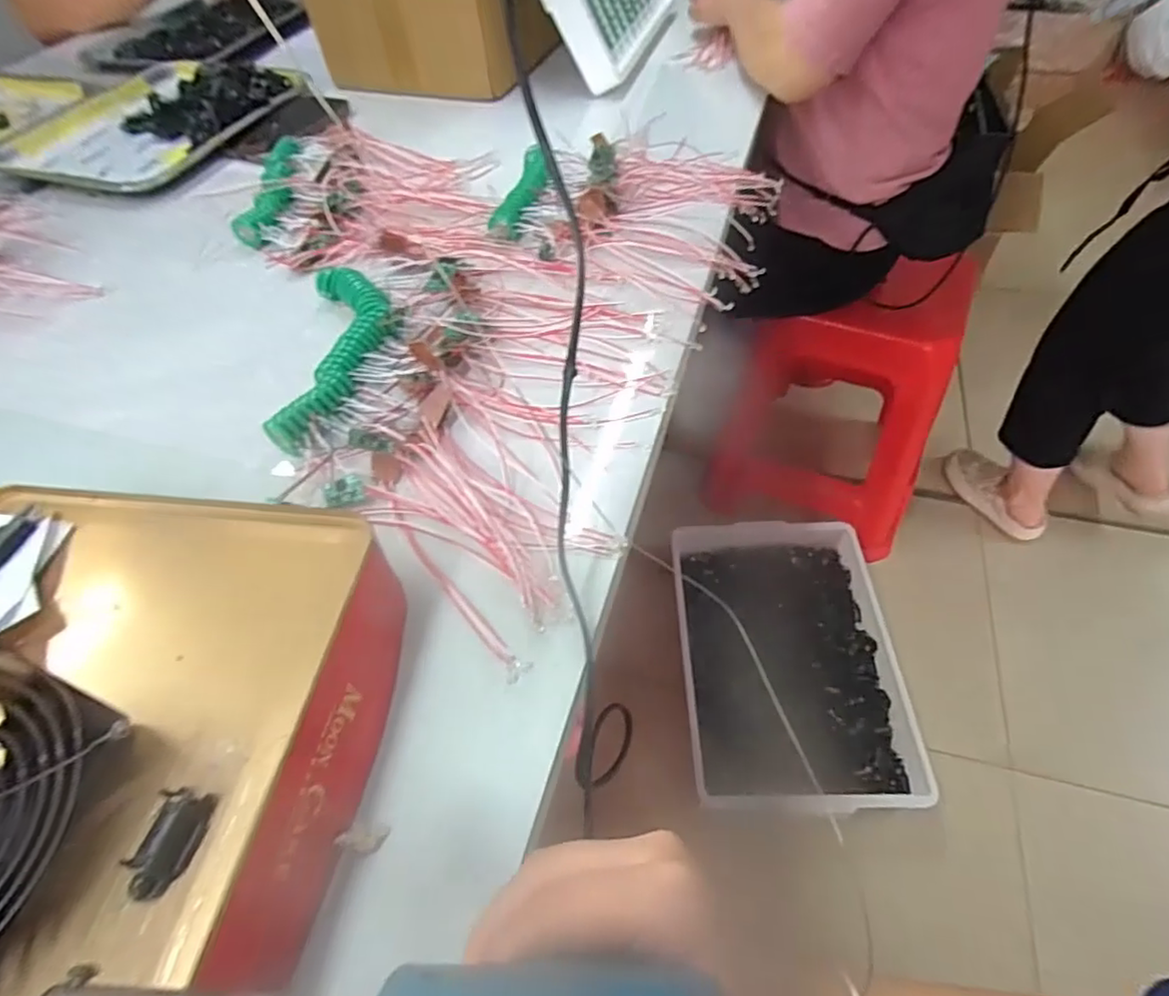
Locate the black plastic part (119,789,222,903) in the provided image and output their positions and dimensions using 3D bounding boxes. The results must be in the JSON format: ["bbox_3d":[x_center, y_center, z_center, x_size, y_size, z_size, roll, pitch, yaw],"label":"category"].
[{"bbox_3d":[-0.154,0.127,0.229,0.017,0.011,0.035,11,53,12],"label":"black plastic part"}]

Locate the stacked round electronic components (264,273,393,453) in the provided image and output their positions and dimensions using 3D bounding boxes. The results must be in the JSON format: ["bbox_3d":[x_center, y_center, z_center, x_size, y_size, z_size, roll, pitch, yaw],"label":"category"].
[{"bbox_3d":[-0.194,-0.120,0.494,0.072,0.019,0.201,-6,52,-1],"label":"stacked round electronic components"}]

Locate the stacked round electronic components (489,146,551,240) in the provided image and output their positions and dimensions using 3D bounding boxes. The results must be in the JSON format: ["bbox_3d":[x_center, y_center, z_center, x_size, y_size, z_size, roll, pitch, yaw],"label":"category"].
[{"bbox_3d":[-0.059,-0.315,0.638,0.038,0.024,0.145,9,53,10],"label":"stacked round electronic components"}]

